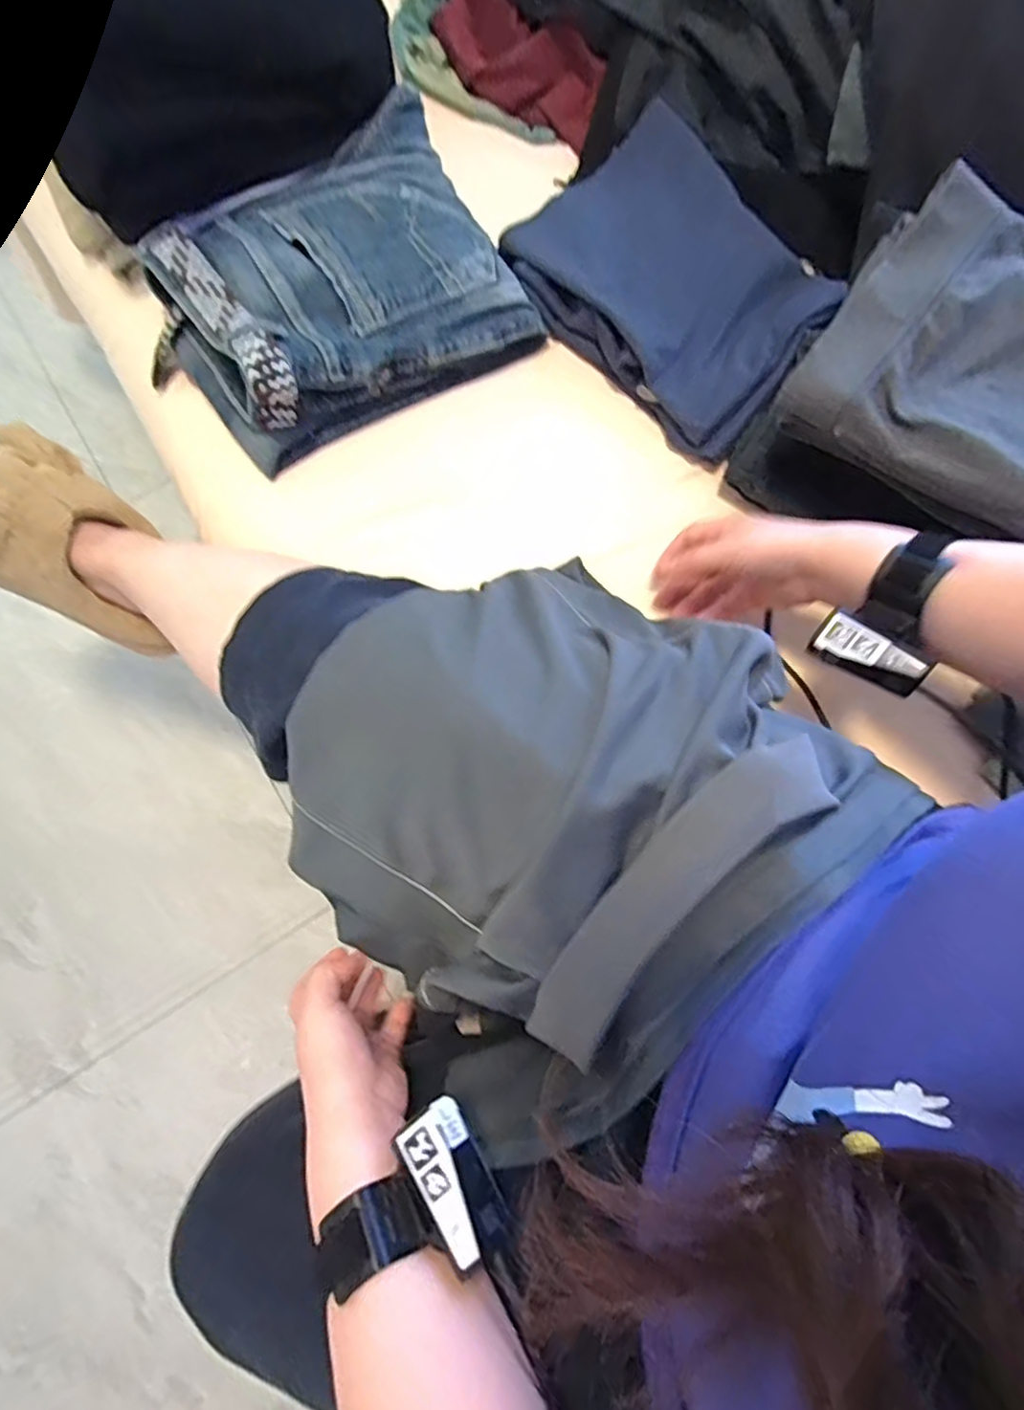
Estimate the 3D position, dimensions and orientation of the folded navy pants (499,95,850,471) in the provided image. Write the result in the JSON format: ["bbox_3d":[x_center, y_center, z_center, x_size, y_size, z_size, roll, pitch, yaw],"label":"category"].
[{"bbox_3d":[0.165,-0.421,0.615,0.257,0.049,0.309,-44,79,-10],"label":"folded navy pants"}]

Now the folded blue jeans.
[{"bbox_3d":[-0.179,-0.398,0.590,0.338,0.089,0.261,-28,76,-7],"label":"folded blue jeans"}]

